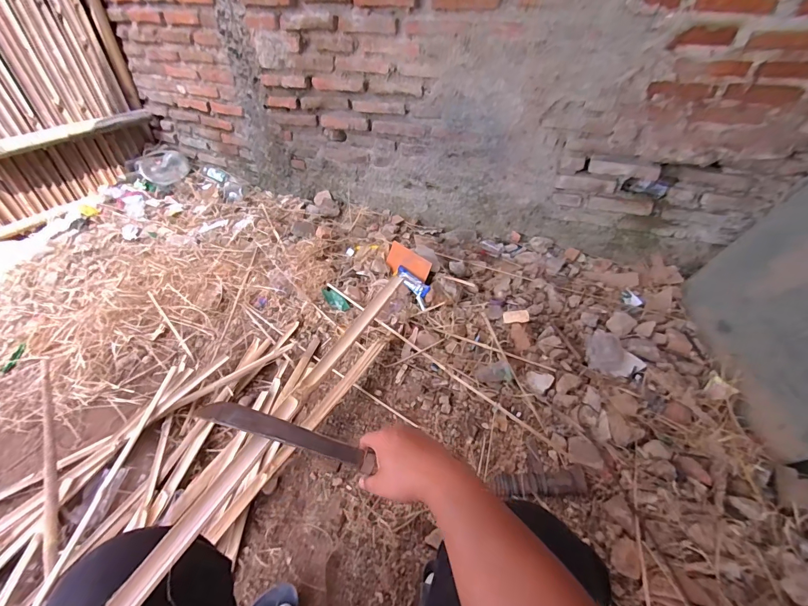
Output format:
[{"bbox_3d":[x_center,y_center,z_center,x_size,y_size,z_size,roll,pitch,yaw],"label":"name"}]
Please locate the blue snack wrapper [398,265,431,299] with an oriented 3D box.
[{"bbox_3d":[0.027,-0.072,1.280,0.047,0.015,0.162,-45,51,-5],"label":"blue snack wrapper"}]

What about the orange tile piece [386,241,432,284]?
[{"bbox_3d":[0.012,-0.144,1.322,0.211,0.015,0.084,37,92,38],"label":"orange tile piece"}]

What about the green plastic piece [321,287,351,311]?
[{"bbox_3d":[-0.228,-0.010,1.237,0.051,0.010,0.125,-33,50,-32],"label":"green plastic piece"}]

